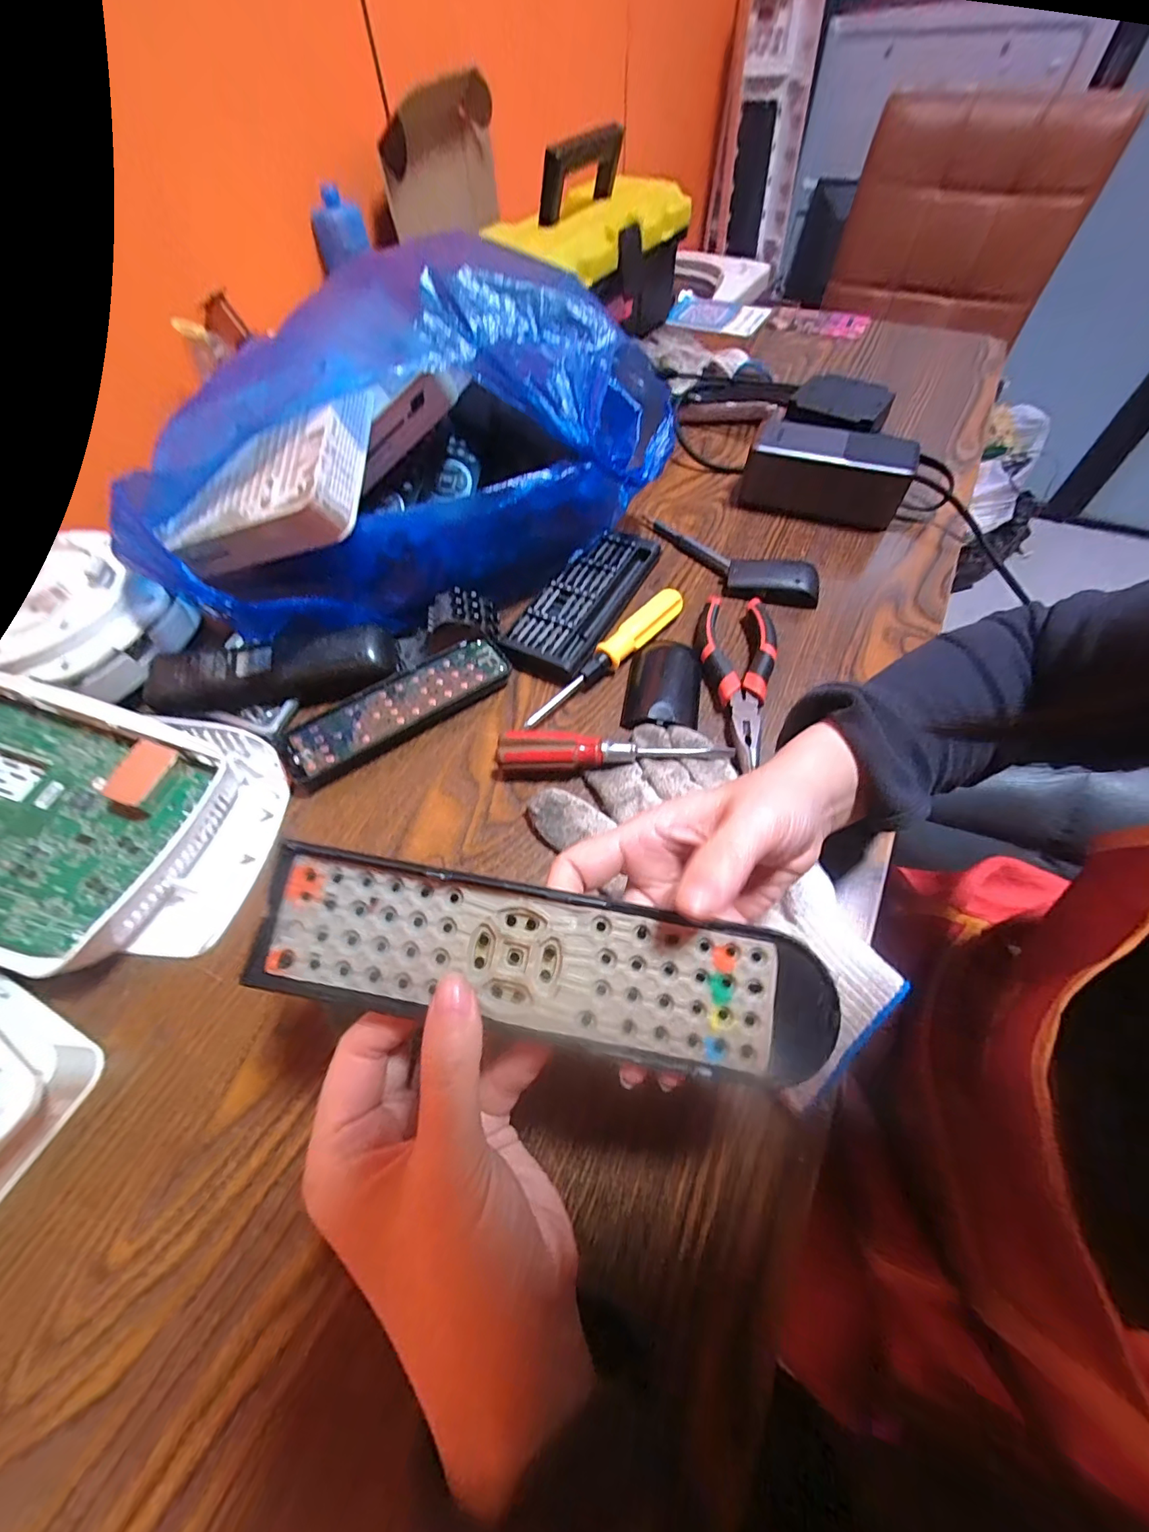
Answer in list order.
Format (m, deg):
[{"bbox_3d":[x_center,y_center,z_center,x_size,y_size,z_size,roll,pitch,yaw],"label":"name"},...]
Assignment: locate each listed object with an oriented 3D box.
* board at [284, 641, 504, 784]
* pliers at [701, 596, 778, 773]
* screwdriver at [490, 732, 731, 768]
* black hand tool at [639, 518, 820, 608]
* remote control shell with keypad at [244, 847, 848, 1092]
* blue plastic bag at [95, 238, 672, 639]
[{"bbox_3d":[-0.116,-0.040,0.341,0.149,0.017,0.041,-32,62,-16],"label":"board"},{"bbox_3d":[0.108,-0.061,0.339,0.047,0.021,0.140,10,59,9],"label":"pliers"},{"bbox_3d":[0.024,-0.008,0.311,0.139,0.022,0.020,0,58,3],"label":"screwdriver"},{"bbox_3d":[0.120,-0.166,0.413,0.159,0.018,0.047,29,64,19],"label":"black hand tool"},{"bbox_3d":[-0.011,0.066,0.171,0.190,0.015,0.045,10,59,3],"label":"remote control shell with keypad"},{"bbox_3d":[-0.113,-0.235,0.375,0.362,0.149,0.230,-20,59,-9],"label":"blue plastic bag"}]

